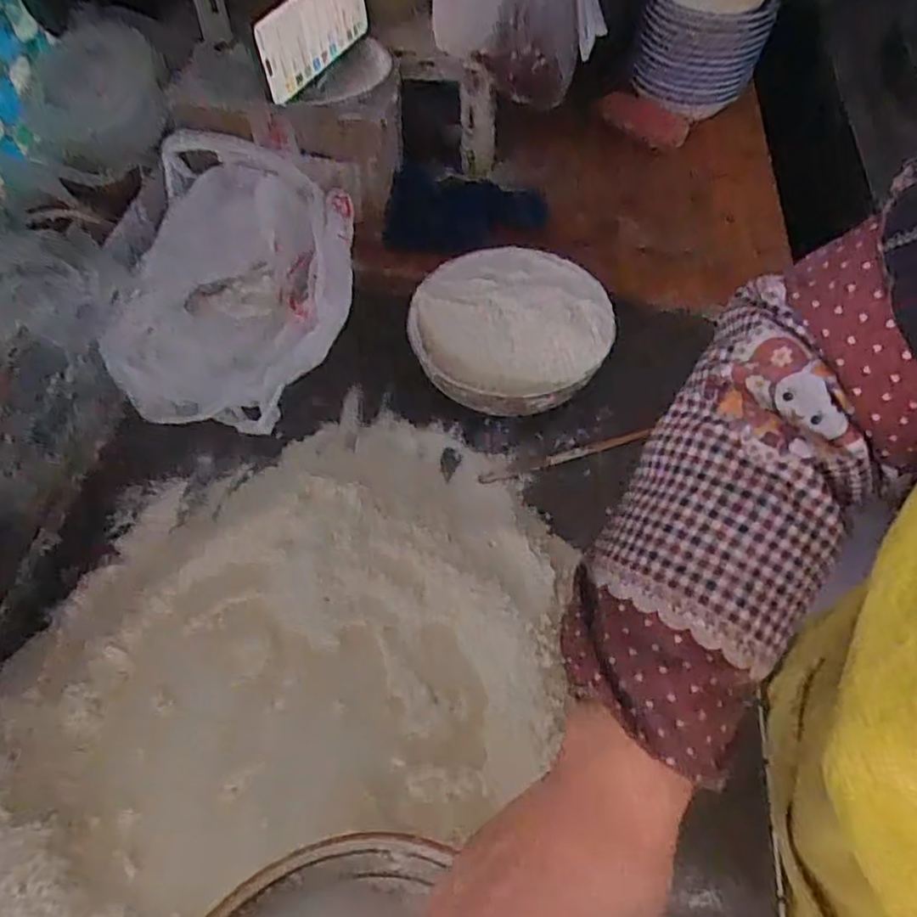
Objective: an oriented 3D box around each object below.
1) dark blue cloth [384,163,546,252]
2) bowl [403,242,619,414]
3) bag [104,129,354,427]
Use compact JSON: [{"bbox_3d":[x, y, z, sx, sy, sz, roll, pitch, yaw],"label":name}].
[{"bbox_3d":[0.008,-0.282,0.747,0.187,0.081,0.061,-12,58,-8],"label":"dark blue cloth"},{"bbox_3d":[0.048,-0.119,0.640,0.175,0.056,0.172,0,57,0],"label":"bowl"},{"bbox_3d":[-0.200,-0.162,0.624,0.190,0.102,0.262,5,57,2],"label":"bag"}]

